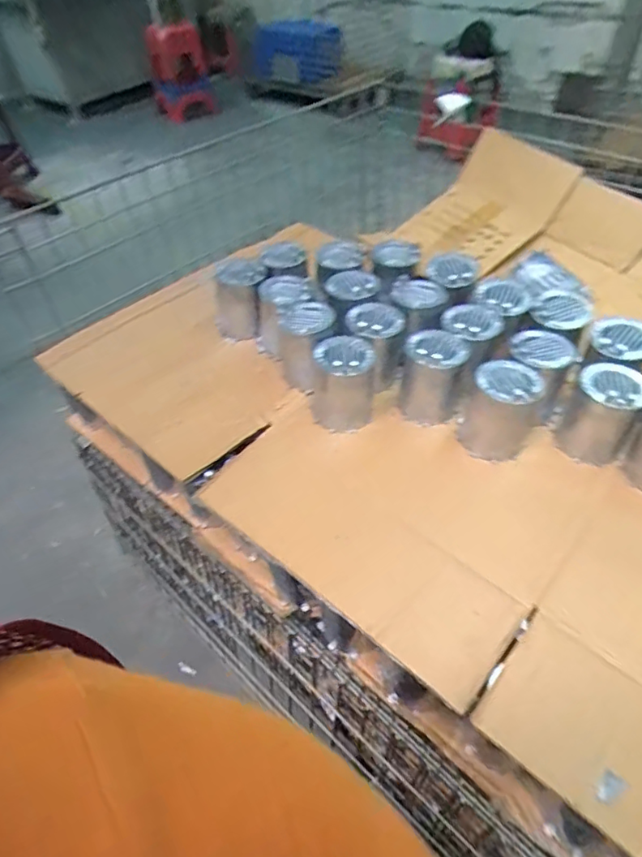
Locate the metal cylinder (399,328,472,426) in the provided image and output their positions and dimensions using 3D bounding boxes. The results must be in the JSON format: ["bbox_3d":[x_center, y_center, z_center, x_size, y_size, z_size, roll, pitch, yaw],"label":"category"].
[{"bbox_3d":[0.169,-0.078,0.804,0.088,0.119,0.093,-2,46,2],"label":"metal cylinder"}]

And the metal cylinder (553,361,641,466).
[{"bbox_3d":[0.392,-0.016,0.756,0.091,0.127,0.074,23,52,23],"label":"metal cylinder"}]

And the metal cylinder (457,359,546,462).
[{"bbox_3d":[0.253,-0.027,0.752,0.094,0.121,0.088,18,50,20],"label":"metal cylinder"}]

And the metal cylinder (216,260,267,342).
[{"bbox_3d":[-0.144,-0.227,0.962,0.097,0.127,0.071,9,48,12],"label":"metal cylinder"}]

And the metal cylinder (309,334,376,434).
[{"bbox_3d":[0.032,-0.068,0.802,0.094,0.118,0.089,-4,46,0],"label":"metal cylinder"}]

